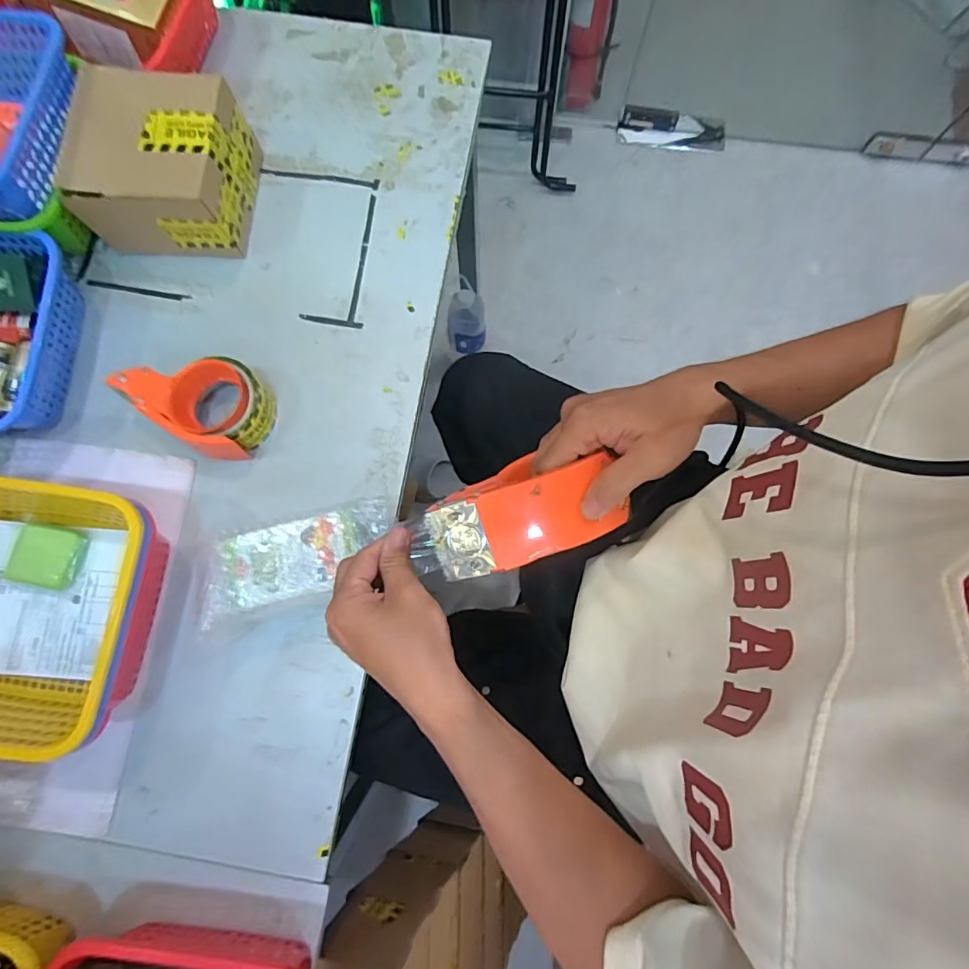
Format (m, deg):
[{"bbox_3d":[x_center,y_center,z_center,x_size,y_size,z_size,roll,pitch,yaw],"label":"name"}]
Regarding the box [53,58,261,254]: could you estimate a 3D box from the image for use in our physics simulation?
[{"bbox_3d":[-0.352,-0.348,0.567,0.156,0.113,0.147,3,78,0],"label":"box"}]

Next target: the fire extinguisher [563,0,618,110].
[{"bbox_3d":[0.276,-1.172,1.294,0.120,0.400,0.140,12,79,2],"label":"fire extinguisher"}]

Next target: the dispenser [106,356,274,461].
[{"bbox_3d":[-0.297,-0.093,0.541,0.136,0.065,0.104,36,80,7],"label":"dispenser"}]

